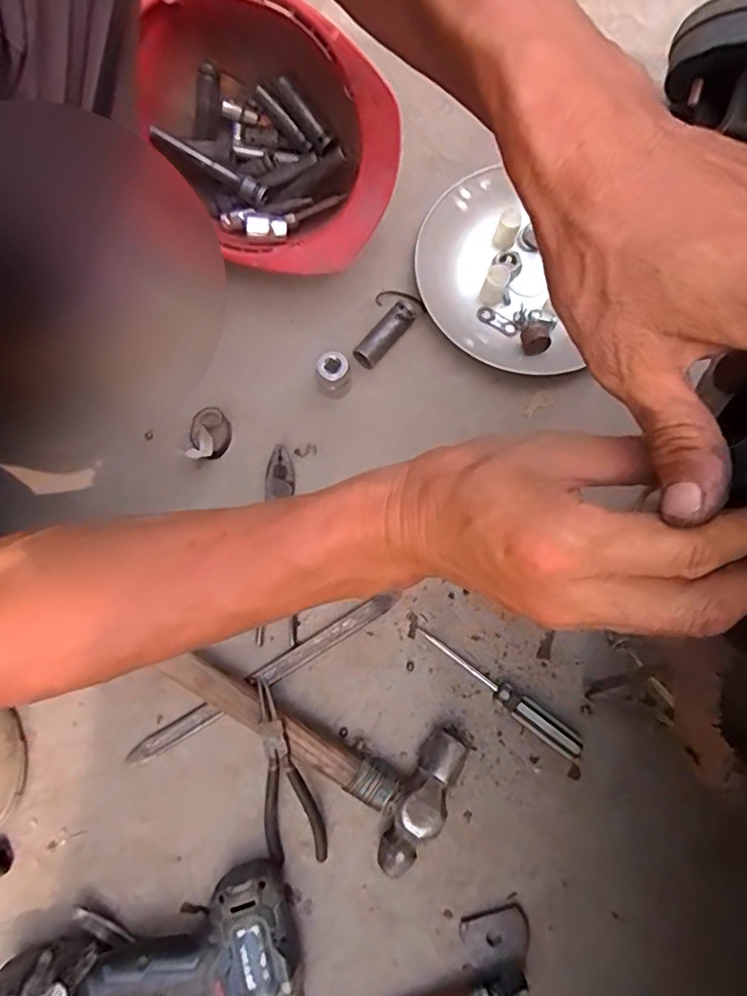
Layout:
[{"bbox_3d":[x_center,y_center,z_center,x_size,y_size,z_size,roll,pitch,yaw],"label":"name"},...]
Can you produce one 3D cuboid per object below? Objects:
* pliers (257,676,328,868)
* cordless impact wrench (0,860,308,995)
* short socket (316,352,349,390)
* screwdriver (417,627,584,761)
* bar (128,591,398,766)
[{"bbox_3d":[-0.076,0.245,0.522,0.054,0.026,0.155,-5,95,6],"label":"pliers"},{"bbox_3d":[-0.179,0.403,0.472,0.237,0.080,0.125,-16,78,-4],"label":"cordless impact wrench"},{"bbox_3d":[-0.042,-0.127,0.606,0.032,0.052,0.027,-3,78,-1],"label":"short socket"},{"bbox_3d":[0.118,0.182,0.553,0.177,0.023,0.024,37,80,7],"label":"screwdriver"},{"bbox_3d":[-0.102,0.170,0.558,0.285,0.013,0.018,-31,80,-7],"label":"bar"}]

